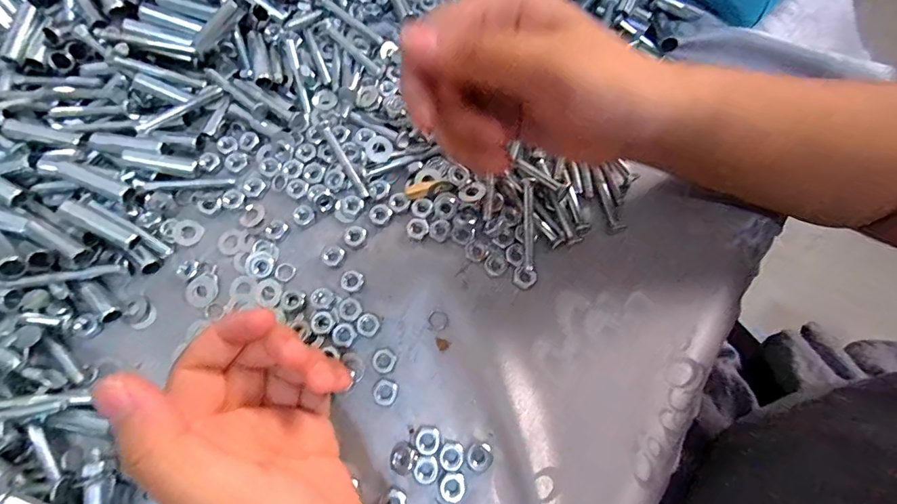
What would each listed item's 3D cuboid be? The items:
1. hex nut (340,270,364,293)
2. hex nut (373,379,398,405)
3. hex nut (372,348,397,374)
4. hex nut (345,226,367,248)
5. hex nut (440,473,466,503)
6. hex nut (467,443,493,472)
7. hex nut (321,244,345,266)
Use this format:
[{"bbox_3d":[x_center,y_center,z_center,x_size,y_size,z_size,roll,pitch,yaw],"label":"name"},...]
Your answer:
[{"bbox_3d":[-0.056,0.017,0.254,0.013,0.006,0.013,34,76,9],"label":"hex nut"},{"bbox_3d":[-0.034,0.076,0.235,0.012,0.004,0.013,18,74,4],"label":"hex nut"},{"bbox_3d":[-0.036,0.060,0.241,0.013,0.004,0.013,33,76,8],"label":"hex nut"},{"bbox_3d":[-0.056,-0.009,0.263,0.013,0.005,0.013,-8,74,-3],"label":"hex nut"},{"bbox_3d":[0.002,0.119,0.219,0.012,0.004,0.013,-2,74,-2],"label":"hex nut"},{"bbox_3d":[0.016,0.106,0.224,0.013,0.004,0.013,-5,74,-2],"label":"hex nut"},{"bbox_3d":[-0.070,0.002,0.260,0.014,0.004,0.012,26,75,7],"label":"hex nut"}]

